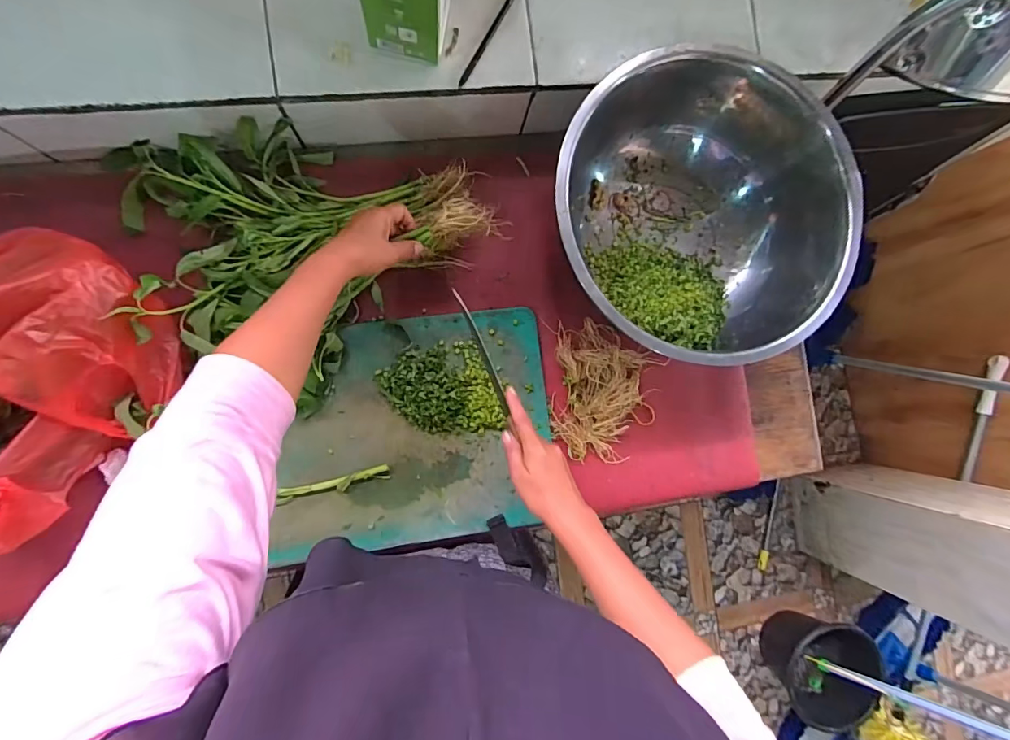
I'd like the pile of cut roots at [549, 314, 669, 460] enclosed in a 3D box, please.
[{"bbox_3d":[0.144,0.032,0.655,0.147,0.021,0.188,5,88,-8],"label":"pile of cut roots"}]

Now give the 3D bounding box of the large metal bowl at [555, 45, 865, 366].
[{"bbox_3d":[0.238,-0.173,0.613,0.367,0.144,0.317,4,88,-8],"label":"large metal bowl"}]

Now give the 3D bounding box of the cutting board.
[{"bbox_3d":[-0.114,0.077,0.613,0.349,0.025,0.292,-6,90,-8],"label":"cutting board"}]

